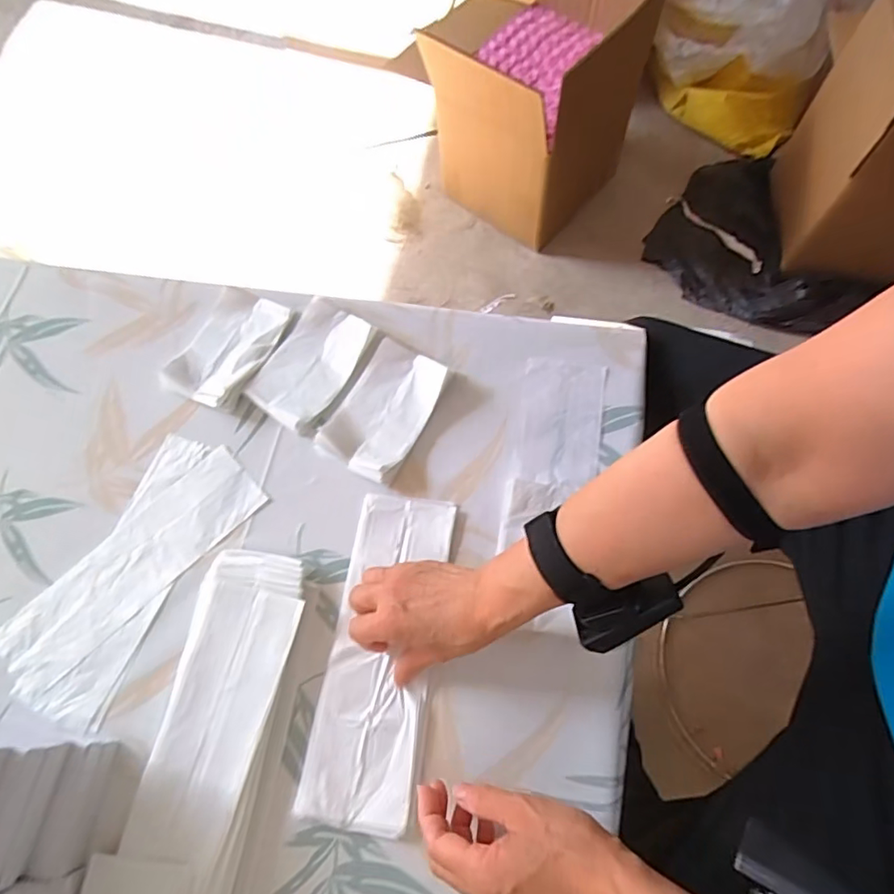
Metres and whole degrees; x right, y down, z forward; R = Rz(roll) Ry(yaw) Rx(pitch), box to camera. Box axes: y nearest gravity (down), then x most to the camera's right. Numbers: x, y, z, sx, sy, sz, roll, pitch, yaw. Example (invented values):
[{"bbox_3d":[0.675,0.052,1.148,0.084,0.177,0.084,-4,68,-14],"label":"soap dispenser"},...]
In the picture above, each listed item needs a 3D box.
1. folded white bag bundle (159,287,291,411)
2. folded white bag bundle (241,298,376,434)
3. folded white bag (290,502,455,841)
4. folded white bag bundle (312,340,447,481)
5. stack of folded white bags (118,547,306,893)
[{"bbox_3d":[-0.220,-0.100,0.555,0.081,0.020,0.123,22,72,10],"label":"folded white bag bundle"},{"bbox_3d":[-0.132,-0.082,0.545,0.080,0.017,0.126,31,74,13],"label":"folded white bag bundle"},{"bbox_3d":[-0.053,0.163,0.451,0.085,0.010,0.250,7,70,5],"label":"folded white bag"},{"bbox_3d":[-0.059,-0.035,0.524,0.080,0.021,0.127,30,73,13],"label":"folded white bag bundle"},{"bbox_3d":[-0.181,0.220,0.435,0.087,0.020,0.271,9,70,6],"label":"stack of folded white bags"}]

